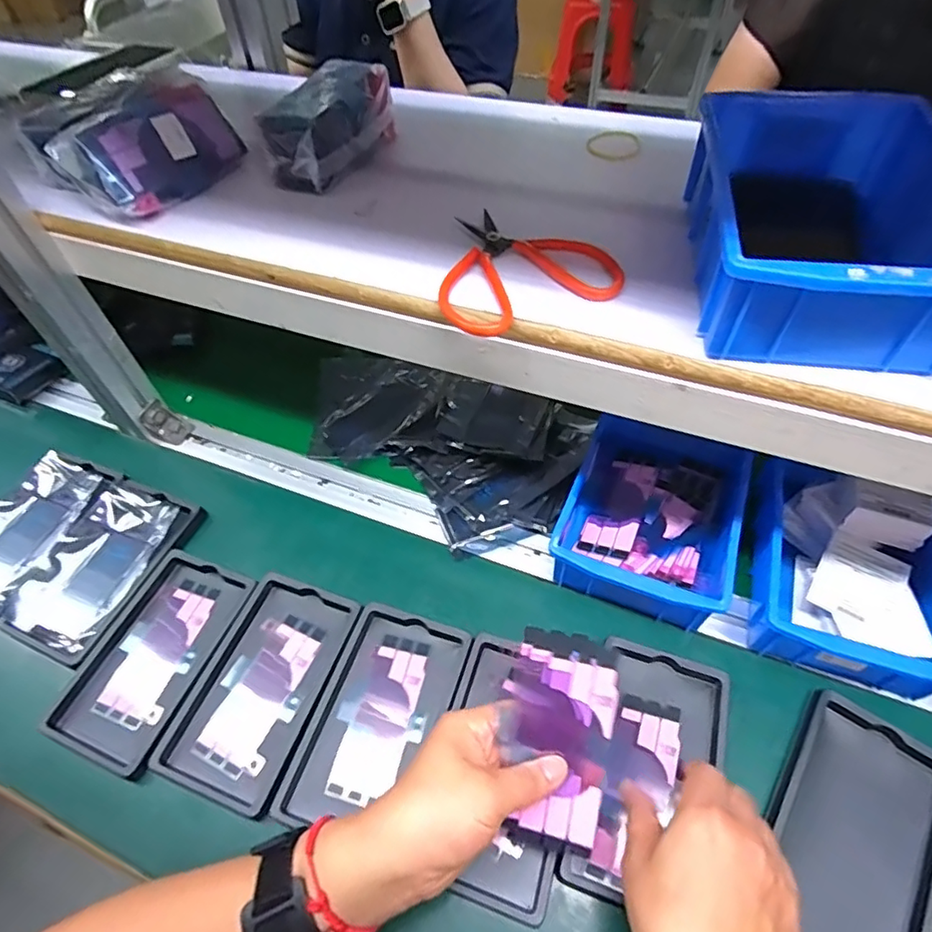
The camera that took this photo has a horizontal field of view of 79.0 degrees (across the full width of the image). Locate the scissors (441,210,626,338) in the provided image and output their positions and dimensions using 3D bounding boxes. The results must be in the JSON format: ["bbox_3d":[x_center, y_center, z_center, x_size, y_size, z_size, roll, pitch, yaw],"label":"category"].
[{"bbox_3d":[0.030,-0.129,0.362,0.109,0.010,0.108,-2,52,2],"label":"scissors"}]

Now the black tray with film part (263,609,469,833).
[{"bbox_3d":[-0.063,0.185,0.416,0.092,0.011,0.154,15,54,15],"label":"black tray with film part"}]

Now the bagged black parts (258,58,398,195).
[{"bbox_3d":[-0.108,-0.270,0.451,0.059,0.062,0.117,18,55,16],"label":"bagged black parts"}]

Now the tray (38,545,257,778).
[{"bbox_3d":[-0.248,0.149,0.455,0.095,0.013,0.158,14,54,14],"label":"tray"}]

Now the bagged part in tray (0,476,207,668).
[{"bbox_3d":[-0.322,0.085,0.502,0.096,0.016,0.159,18,55,17],"label":"bagged part in tray"}]

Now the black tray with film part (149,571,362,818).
[{"bbox_3d":[-0.155,0.166,0.436,0.096,0.014,0.158,14,54,14],"label":"black tray with film part"}]

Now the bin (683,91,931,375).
[{"bbox_3d":[0.202,-0.138,0.325,0.125,0.066,0.192,7,53,9],"label":"bin"}]

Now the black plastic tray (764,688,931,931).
[{"bbox_3d":[0.247,0.236,0.358,0.095,0.013,0.157,29,59,23],"label":"black plastic tray"}]

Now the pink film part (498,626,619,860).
[{"bbox_3d":[0.053,0.160,0.334,0.062,0.010,0.117,11,85,6],"label":"pink film part"}]

